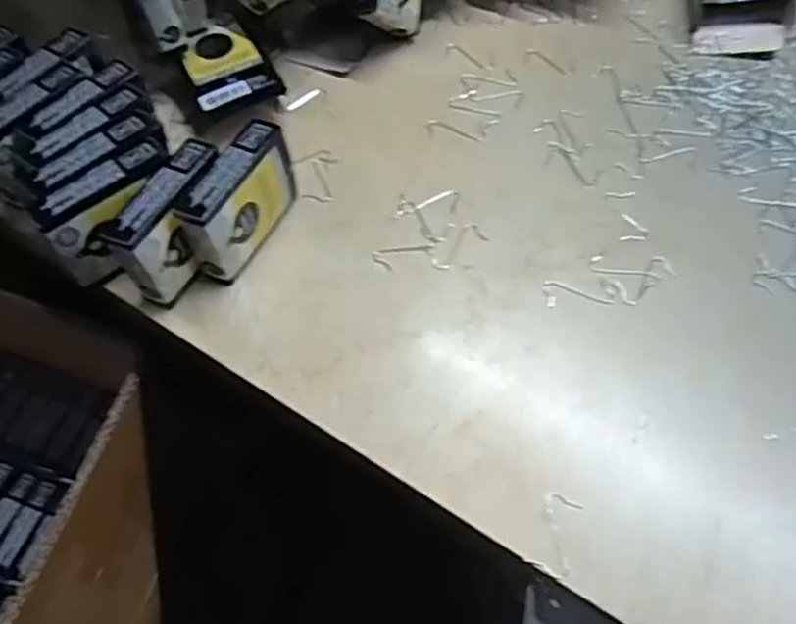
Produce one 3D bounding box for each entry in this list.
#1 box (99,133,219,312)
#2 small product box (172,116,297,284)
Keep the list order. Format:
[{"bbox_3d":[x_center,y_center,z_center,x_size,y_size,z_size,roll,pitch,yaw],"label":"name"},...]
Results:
[{"bbox_3d":[-0.115,-0.046,0.373,0.023,0.061,0.073,20,62,17],"label":"box"},{"bbox_3d":[-0.084,-0.059,0.381,0.022,0.058,0.071,22,62,17],"label":"small product box"}]

